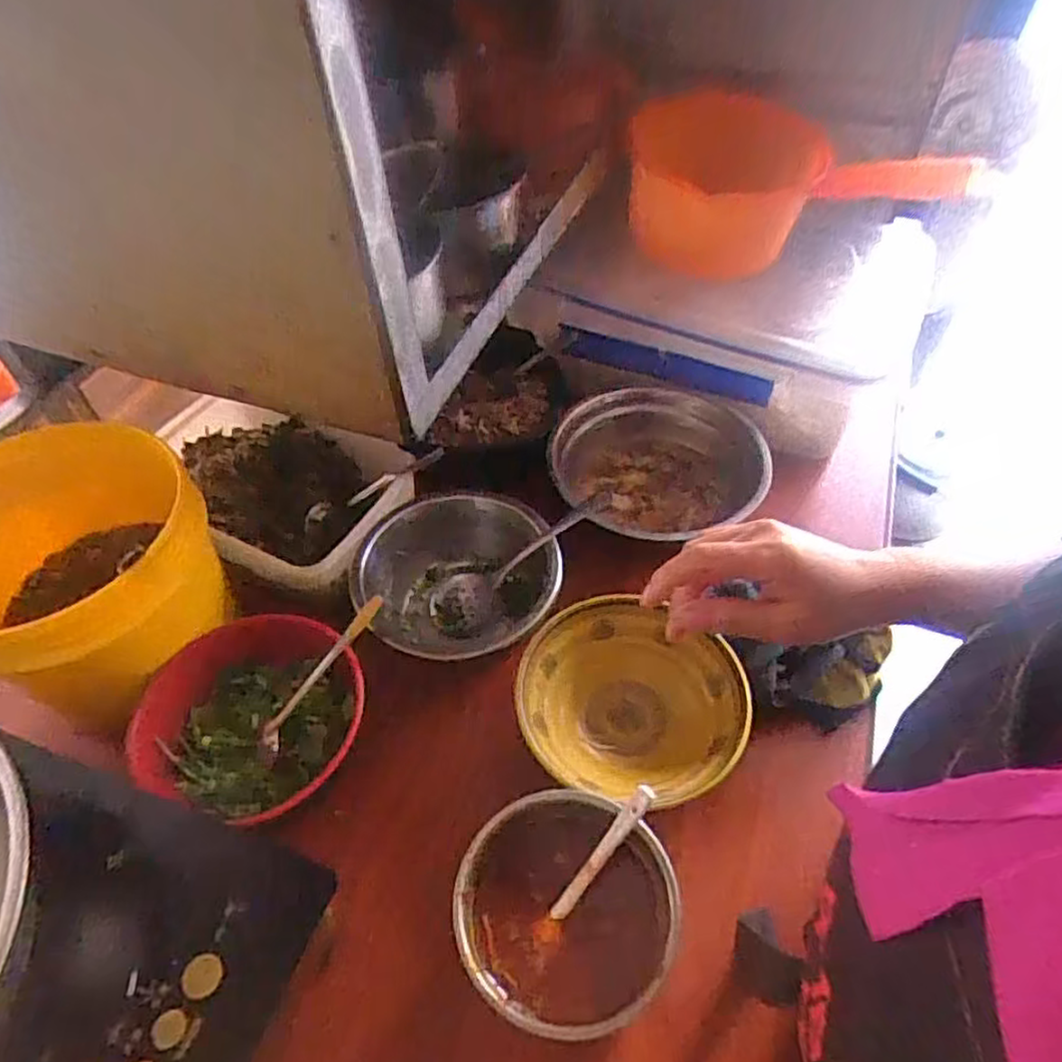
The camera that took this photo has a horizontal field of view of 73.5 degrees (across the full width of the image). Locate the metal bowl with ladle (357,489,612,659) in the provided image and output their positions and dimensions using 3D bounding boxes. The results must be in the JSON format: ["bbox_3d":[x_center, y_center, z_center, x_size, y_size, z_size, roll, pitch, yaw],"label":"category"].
[{"bbox_3d":[-0.067,0.047,0.635,0.169,0.088,0.177,-2,49,2],"label":"metal bowl with ladle"}]

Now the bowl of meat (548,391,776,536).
[{"bbox_3d":[0.140,-0.065,0.728,0.196,0.070,0.199,-2,49,2],"label":"bowl of meat"}]

